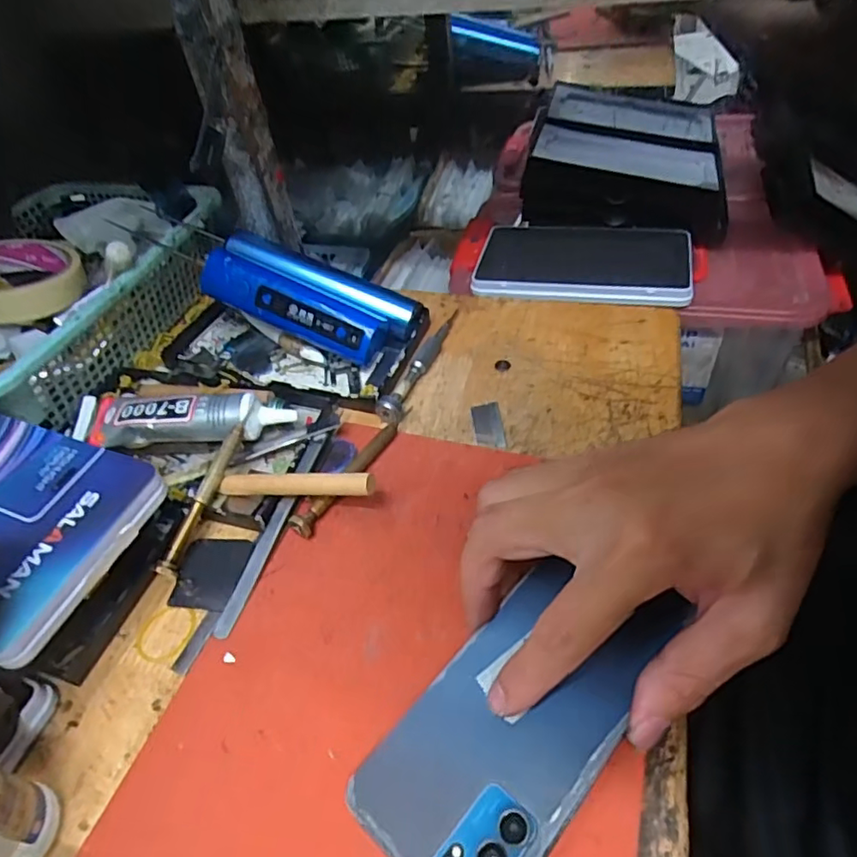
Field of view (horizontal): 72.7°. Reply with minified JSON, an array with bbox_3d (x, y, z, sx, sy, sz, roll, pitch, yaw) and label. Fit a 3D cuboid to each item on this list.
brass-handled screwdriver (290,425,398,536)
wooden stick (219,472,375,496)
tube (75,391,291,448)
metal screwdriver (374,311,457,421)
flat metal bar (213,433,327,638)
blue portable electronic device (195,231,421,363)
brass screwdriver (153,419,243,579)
[{"bbox_3d":[-0.047,0.026,0.341,0.010,0.010,0.091,22,53,26],"label":"brass-handled screwdriver"},{"bbox_3d":[-0.074,0.030,0.318,0.096,0.010,0.010,-2,45,21],"label":"wooden stick"},{"bbox_3d":[-0.156,-0.002,0.360,0.141,0.030,0.038,-1,47,7],"label":"tube"},{"bbox_3d":[-0.005,-0.051,0.418,0.016,0.013,0.128,12,49,18],"label":"metal screwdriver"},{"bbox_3d":[-0.086,0.054,0.322,0.011,0.005,0.126,11,55,13],"label":"flat metal bar"},{"bbox_3d":[-0.084,-0.094,0.427,0.155,0.033,0.075,21,49,0],"label":"blue portable electronic device"},{"bbox_3d":[-0.125,0.038,0.326,0.010,0.013,0.091,13,66,15],"label":"brass screwdriver"}]

